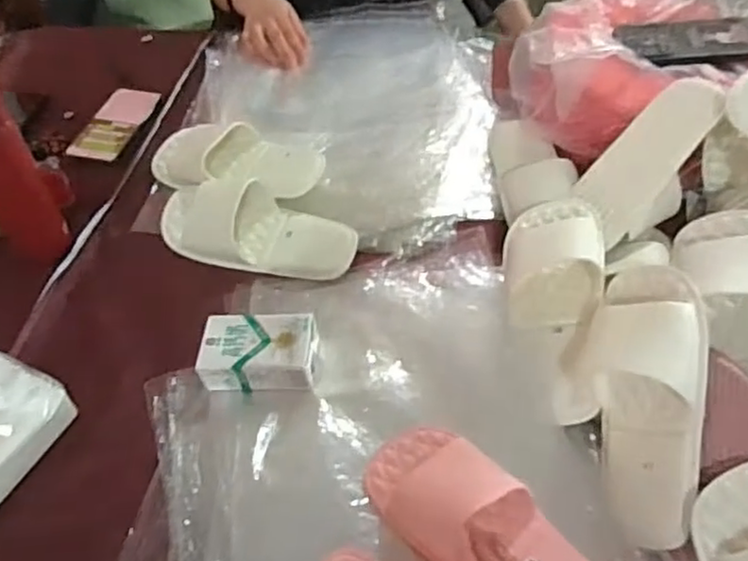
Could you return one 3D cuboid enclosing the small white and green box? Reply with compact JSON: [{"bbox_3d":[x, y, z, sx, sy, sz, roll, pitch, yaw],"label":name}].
[{"bbox_3d":[-0.114,0.069,0.668,0.113,0.038,0.069,-2,50,4],"label":"small white and green box"}]

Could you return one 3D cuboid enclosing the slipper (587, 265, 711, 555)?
[{"bbox_3d":[0.249,0.106,0.589,0.097,0.065,0.233,-16,61,45],"label":"slipper"}]

